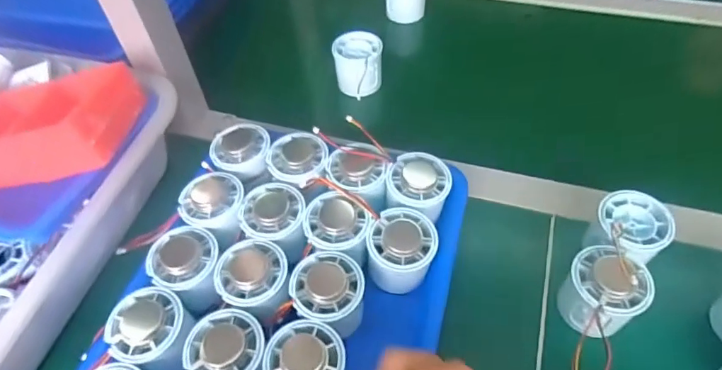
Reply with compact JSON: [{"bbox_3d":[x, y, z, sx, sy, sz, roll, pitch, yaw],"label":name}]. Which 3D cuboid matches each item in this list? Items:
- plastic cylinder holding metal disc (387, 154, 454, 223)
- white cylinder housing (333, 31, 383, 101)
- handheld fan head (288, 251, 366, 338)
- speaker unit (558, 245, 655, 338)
[{"bbox_3d":[0.050,0.004,0.425,0.053,0.034,0.056,15,56,13],"label":"plastic cylinder holding metal disc"},{"bbox_3d":[-0.003,-0.137,0.555,0.053,0.047,0.060,-3,53,0],"label":"white cylinder housing"},{"bbox_3d":[-0.025,0.088,0.381,0.053,0.056,0.053,-3,53,0],"label":"handheld fan head"},{"bbox_3d":[0.185,0.083,0.374,0.058,0.061,0.053,-1,53,2],"label":"speaker unit"}]

